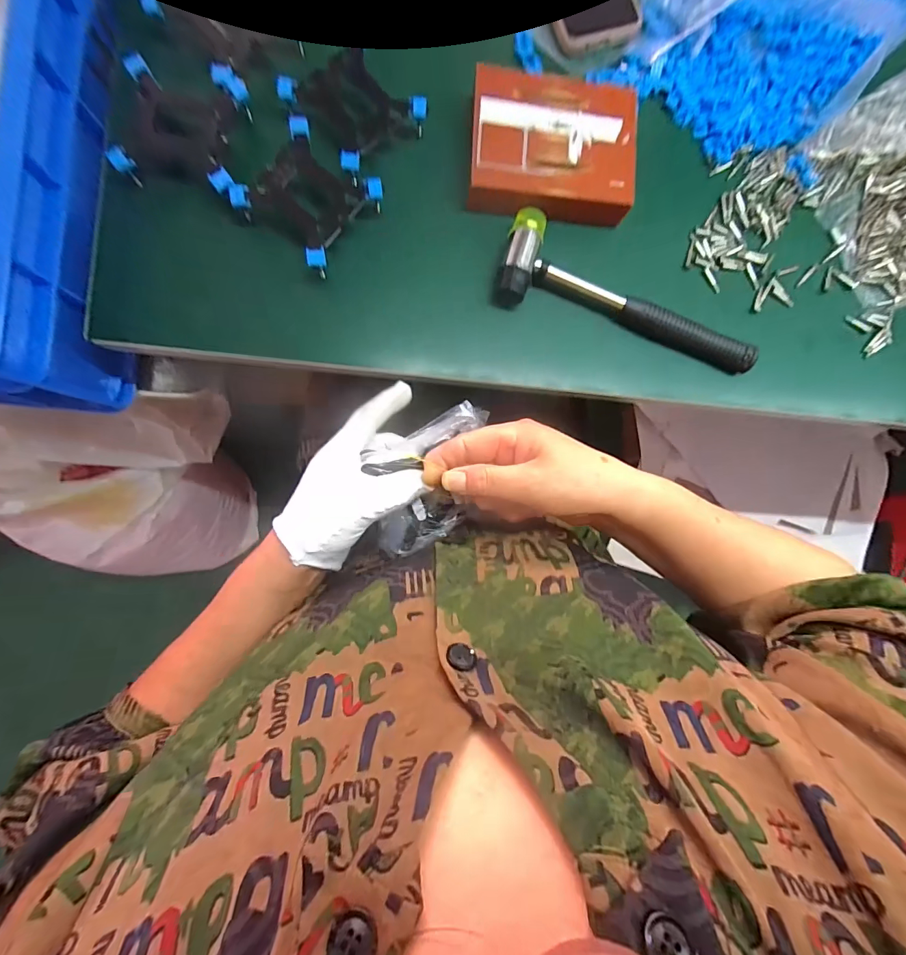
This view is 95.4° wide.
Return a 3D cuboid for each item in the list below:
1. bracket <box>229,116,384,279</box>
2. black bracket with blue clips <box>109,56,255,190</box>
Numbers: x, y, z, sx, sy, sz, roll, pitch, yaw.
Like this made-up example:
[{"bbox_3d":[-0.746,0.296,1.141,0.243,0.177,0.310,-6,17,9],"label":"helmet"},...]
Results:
[{"bbox_3d":[-0.114,-0.222,0.333,0.084,0.033,0.086,36,86,-6],"label":"bracket"},{"bbox_3d":[-0.208,-0.271,0.324,0.090,0.035,0.090,0,88,-2],"label":"black bracket with blue clips"}]

